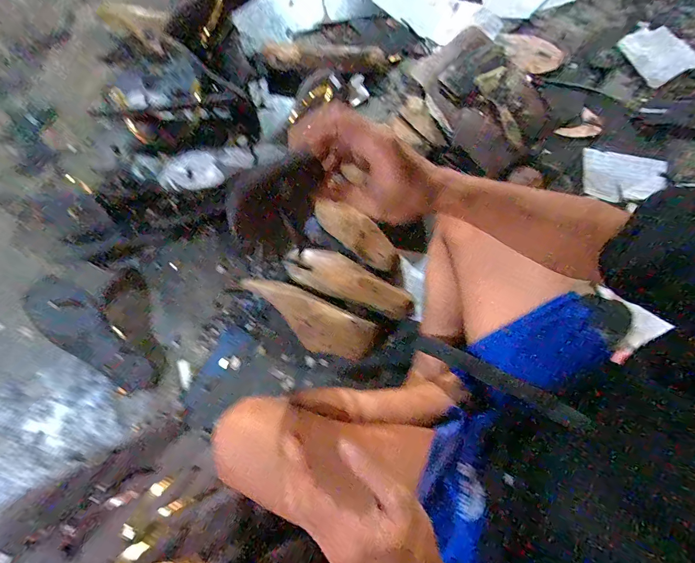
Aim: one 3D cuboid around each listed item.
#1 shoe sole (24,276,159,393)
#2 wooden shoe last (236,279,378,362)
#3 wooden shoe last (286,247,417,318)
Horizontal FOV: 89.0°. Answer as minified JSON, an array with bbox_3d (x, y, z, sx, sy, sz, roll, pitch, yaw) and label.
[{"bbox_3d":[-0.452,0.102,0.628,0.087,0.023,0.252,-45,98,-10],"label":"shoe sole"},{"bbox_3d":[-0.067,0.064,0.609,0.227,0.063,0.080,27,79,6],"label":"wooden shoe last"},{"bbox_3d":[0.008,0.000,0.613,0.230,0.077,0.075,22,77,22],"label":"wooden shoe last"}]

